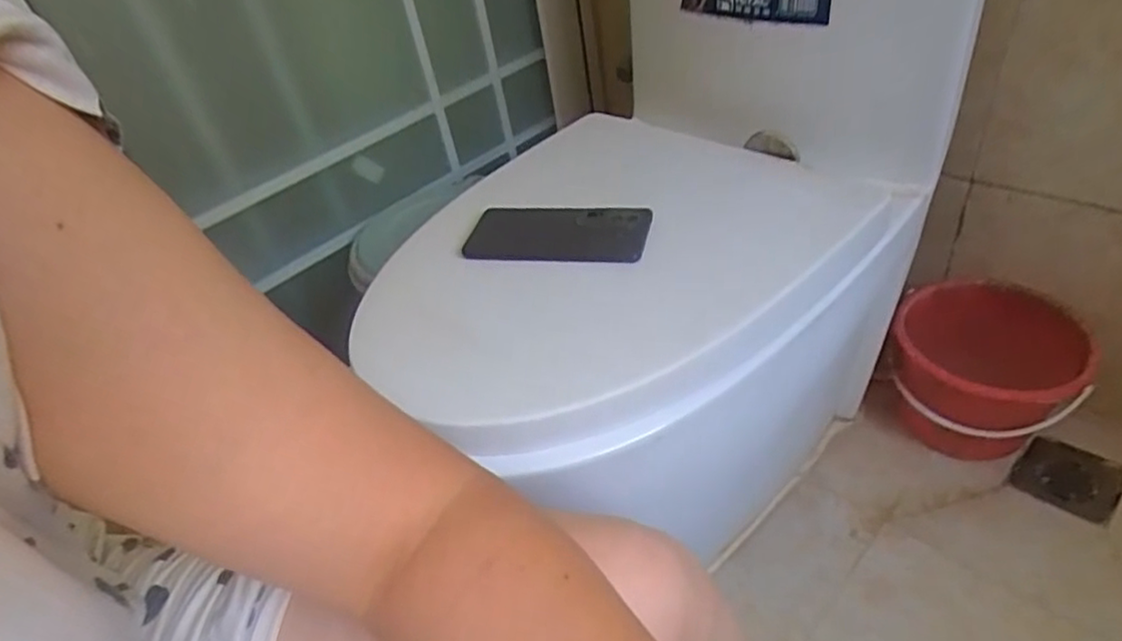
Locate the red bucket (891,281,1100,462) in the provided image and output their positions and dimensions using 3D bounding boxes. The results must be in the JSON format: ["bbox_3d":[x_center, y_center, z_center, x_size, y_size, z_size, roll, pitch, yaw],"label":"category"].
[{"bbox_3d":[0.525,0.081,0.845,0.194,0.183,0.184,16,47,29],"label":"red bucket"}]

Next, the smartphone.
[{"bbox_3d":[-0.006,-0.077,0.592,0.170,0.009,0.079,3,41,23],"label":"smartphone"}]

